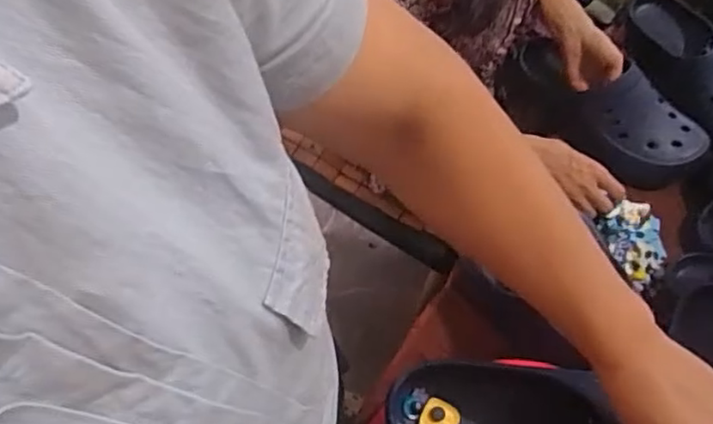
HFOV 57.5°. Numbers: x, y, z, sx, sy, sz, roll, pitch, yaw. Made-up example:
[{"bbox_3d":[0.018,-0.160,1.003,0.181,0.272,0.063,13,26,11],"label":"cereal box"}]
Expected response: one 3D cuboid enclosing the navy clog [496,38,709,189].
[{"bbox_3d":[0.333,-0.142,0.893,0.289,0.101,0.123,36,70,13],"label":"navy clog"}]

